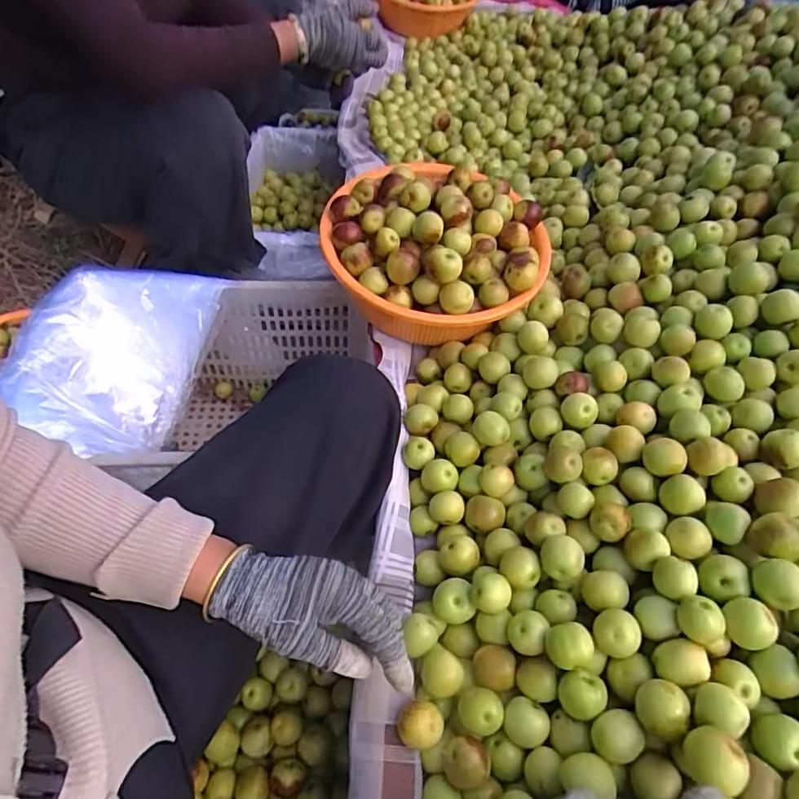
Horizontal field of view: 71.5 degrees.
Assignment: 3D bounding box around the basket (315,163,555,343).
[{"bbox_3d":[0.039,-0.185,0.660,0.246,0.114,0.263,2,52,-3],"label":"basket"}]

